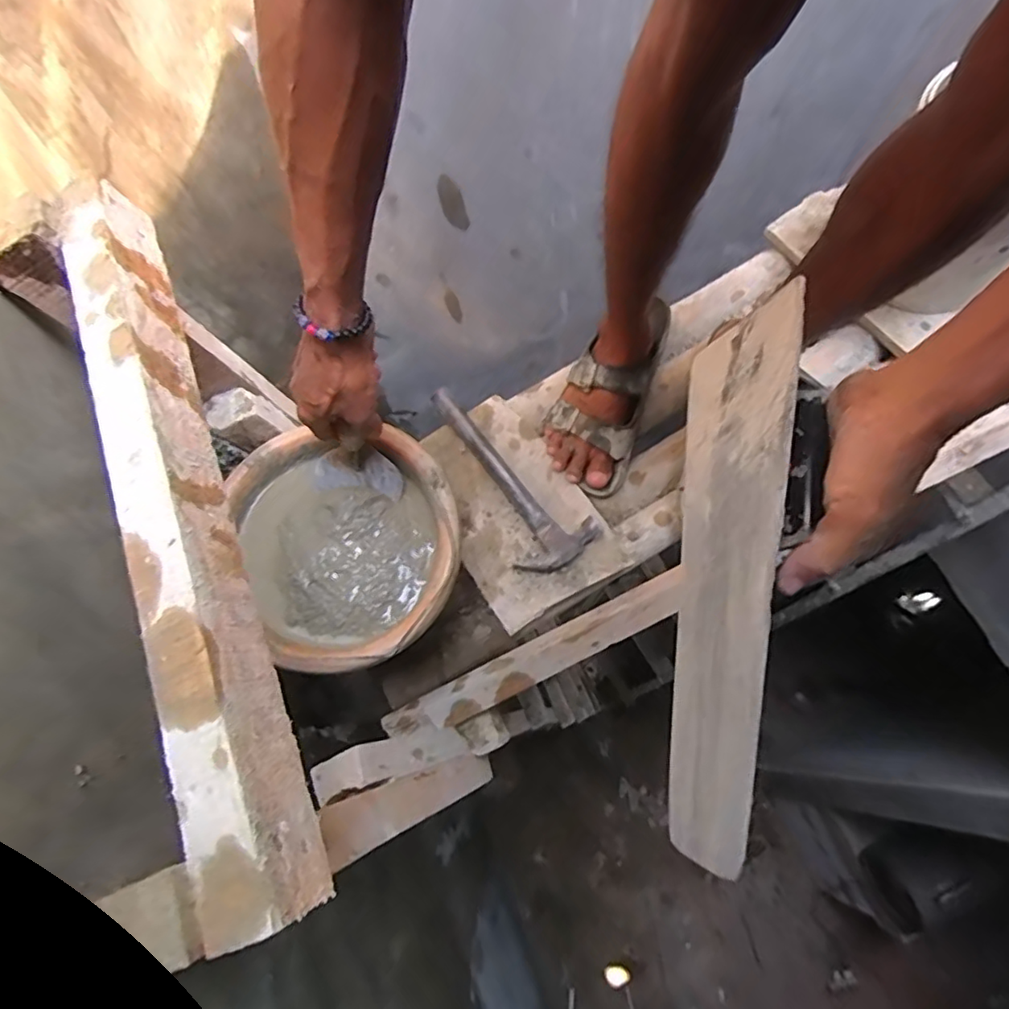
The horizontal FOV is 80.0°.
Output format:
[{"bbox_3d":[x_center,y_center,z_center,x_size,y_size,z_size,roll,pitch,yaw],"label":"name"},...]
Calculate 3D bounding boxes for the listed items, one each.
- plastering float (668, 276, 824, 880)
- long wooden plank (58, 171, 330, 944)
[{"bbox_3d":[0.135,0.034,0.336,0.038,0.102,0.301,12,78,-14],"label":"plastering float"},{"bbox_3d":[-0.201,-0.008,0.362,0.051,0.056,0.477,-22,70,-8],"label":"long wooden plank"}]

